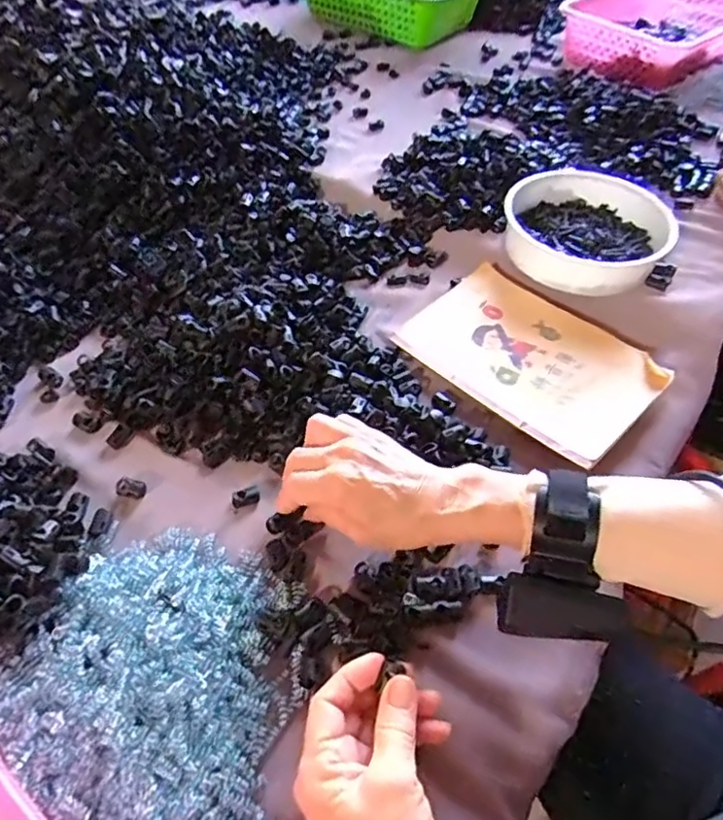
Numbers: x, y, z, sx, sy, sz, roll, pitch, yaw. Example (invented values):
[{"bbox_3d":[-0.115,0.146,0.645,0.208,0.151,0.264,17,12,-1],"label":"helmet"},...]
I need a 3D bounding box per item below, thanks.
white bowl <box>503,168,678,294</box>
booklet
[{"bbox_3d":[0.228,-0.184,0.593,0.158,0.044,0.159,1,51,-2],"label":"white bowl"},{"bbox_3d":[0.150,-0.051,0.516,0.144,0.013,0.206,-37,61,-27],"label":"booklet"}]

